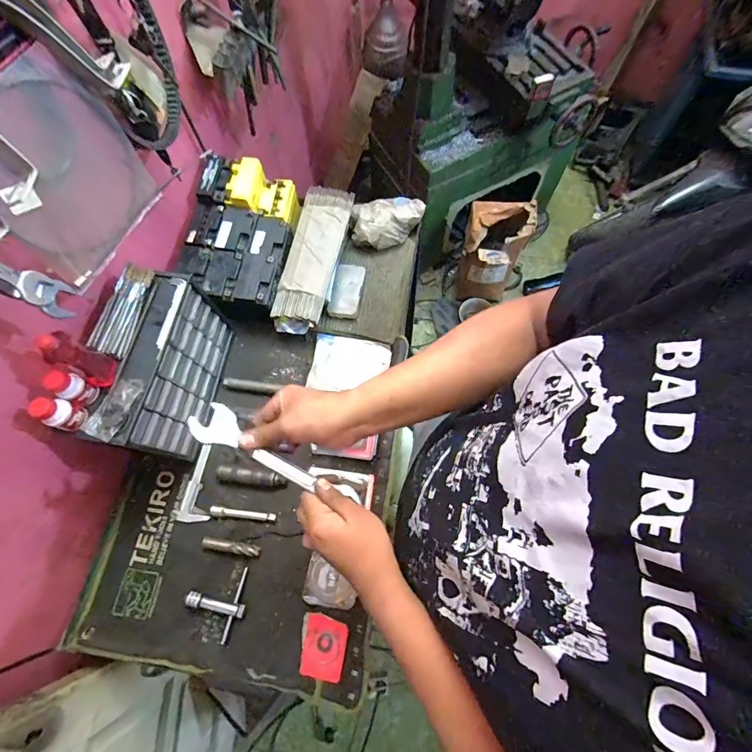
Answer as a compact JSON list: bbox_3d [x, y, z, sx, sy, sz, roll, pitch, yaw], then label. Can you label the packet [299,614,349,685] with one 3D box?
[{"bbox_3d":[-0.090,0.454,0.649,0.077,0.019,0.086,8,70,6],"label":"packet"}]

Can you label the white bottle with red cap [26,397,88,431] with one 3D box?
[{"bbox_3d":[-0.455,0.053,0.553,0.037,0.060,0.040,15,71,8],"label":"white bottle with red cap"}]

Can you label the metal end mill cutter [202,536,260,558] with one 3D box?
[{"bbox_3d":[-0.264,0.312,0.704,0.101,0.014,0.020,15,70,-7],"label":"metal end mill cutter"}]

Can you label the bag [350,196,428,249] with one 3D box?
[{"bbox_3d":[0.030,-0.361,0.916,0.169,0.066,0.116,0,70,3],"label":"bag"}]

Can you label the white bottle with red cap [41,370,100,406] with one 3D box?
[{"bbox_3d":[-0.444,0.017,0.562,0.031,0.065,0.036,20,72,10],"label":"white bottle with red cap"}]

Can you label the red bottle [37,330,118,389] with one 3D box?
[{"bbox_3d":[-0.428,-0.026,0.551,0.043,0.119,0.046,24,73,11],"label":"red bottle"}]

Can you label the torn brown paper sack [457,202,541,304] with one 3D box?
[{"bbox_3d":[0.436,-0.457,1.492,0.224,0.412,0.188,19,72,9],"label":"torn brown paper sack"}]

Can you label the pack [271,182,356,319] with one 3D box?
[{"bbox_3d":[-0.138,-0.276,0.852,0.105,0.034,0.341,10,70,6],"label":"pack"}]

